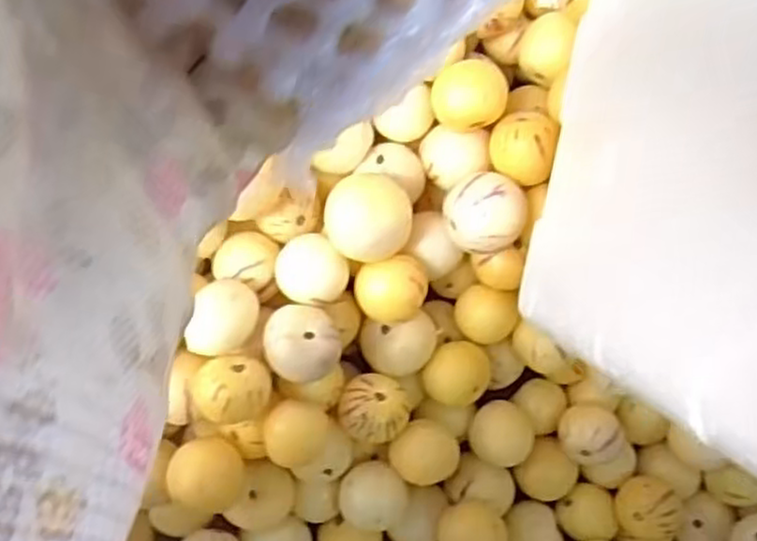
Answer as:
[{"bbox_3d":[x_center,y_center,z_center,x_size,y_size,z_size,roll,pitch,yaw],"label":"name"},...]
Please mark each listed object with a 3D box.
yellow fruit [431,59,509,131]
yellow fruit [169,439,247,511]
[{"bbox_3d":[0.056,-0.115,0.493,0.049,0.039,0.045,-7,90,-9],"label":"yellow fruit"},{"bbox_3d":[-0.112,0.132,0.497,0.048,0.050,0.044,0,89,-9],"label":"yellow fruit"}]

